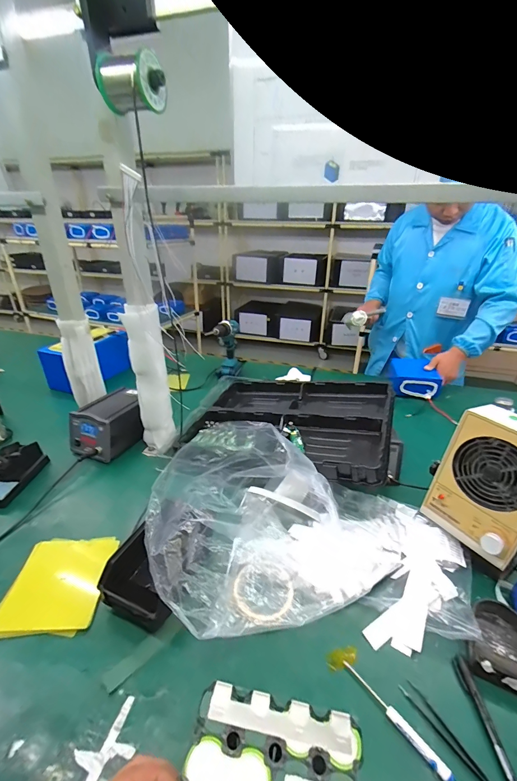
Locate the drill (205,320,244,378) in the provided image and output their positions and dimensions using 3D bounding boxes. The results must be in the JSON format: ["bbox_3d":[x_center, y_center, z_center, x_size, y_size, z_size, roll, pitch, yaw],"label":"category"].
[{"bbox_3d":[-0.114,-0.138,1.158,0.086,0.210,0.162,2,31,3],"label":"drill"}]

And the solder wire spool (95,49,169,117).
[{"bbox_3d":[-0.196,-0.480,0.501,0.083,0.073,0.083,12,30,20],"label":"solder wire spool"}]

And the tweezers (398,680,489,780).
[{"bbox_3d":[0.224,0.397,0.360,0.017,0.005,0.136,-19,34,-32],"label":"tweezers"}]

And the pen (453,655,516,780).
[{"bbox_3d":[0.266,0.389,0.371,0.019,0.014,0.134,0,28,-1],"label":"pen"}]

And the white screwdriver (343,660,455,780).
[{"bbox_3d":[0.161,0.383,0.375,0.012,0.010,0.144,-21,35,-34],"label":"white screwdriver"}]

